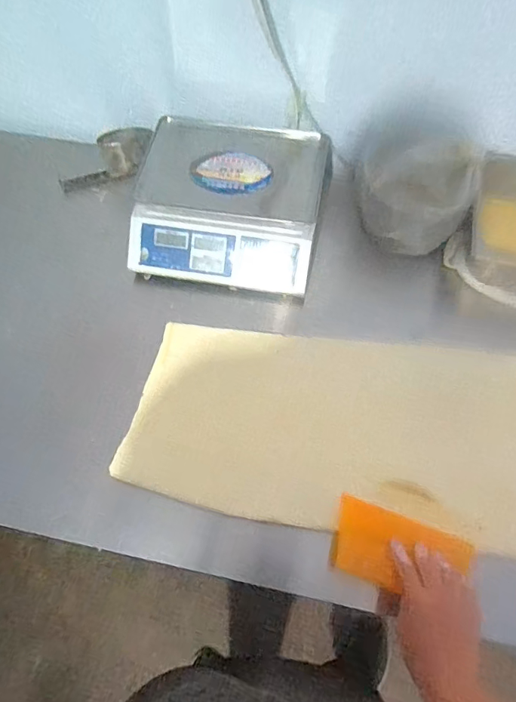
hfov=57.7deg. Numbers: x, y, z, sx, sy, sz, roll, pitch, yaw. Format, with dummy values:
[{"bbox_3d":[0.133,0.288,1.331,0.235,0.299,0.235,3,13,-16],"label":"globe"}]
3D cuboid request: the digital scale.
[{"bbox_3d":[-0.049,-0.286,0.901,0.336,0.114,0.315,8,64,5],"label":"digital scale"}]

